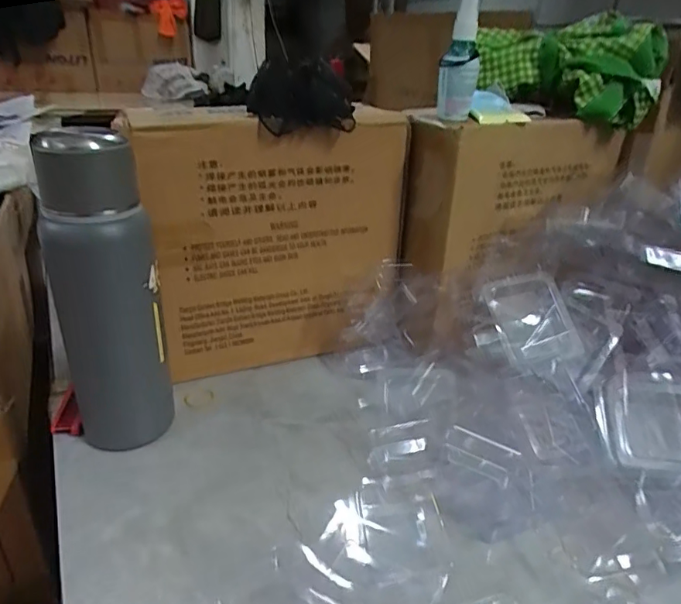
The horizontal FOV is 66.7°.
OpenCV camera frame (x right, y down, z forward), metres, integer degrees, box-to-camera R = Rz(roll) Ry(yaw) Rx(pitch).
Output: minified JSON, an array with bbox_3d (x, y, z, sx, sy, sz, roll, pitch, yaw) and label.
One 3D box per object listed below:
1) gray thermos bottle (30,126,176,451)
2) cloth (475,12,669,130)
[{"bbox_3d":[-0.198,-0.004,0.438,0.077,0.268,0.071,-13,32,-28],"label":"gray thermos bottle"},{"bbox_3d":[0.255,-0.274,0.606,0.103,0.098,0.201,-19,35,-37],"label":"cloth"}]

